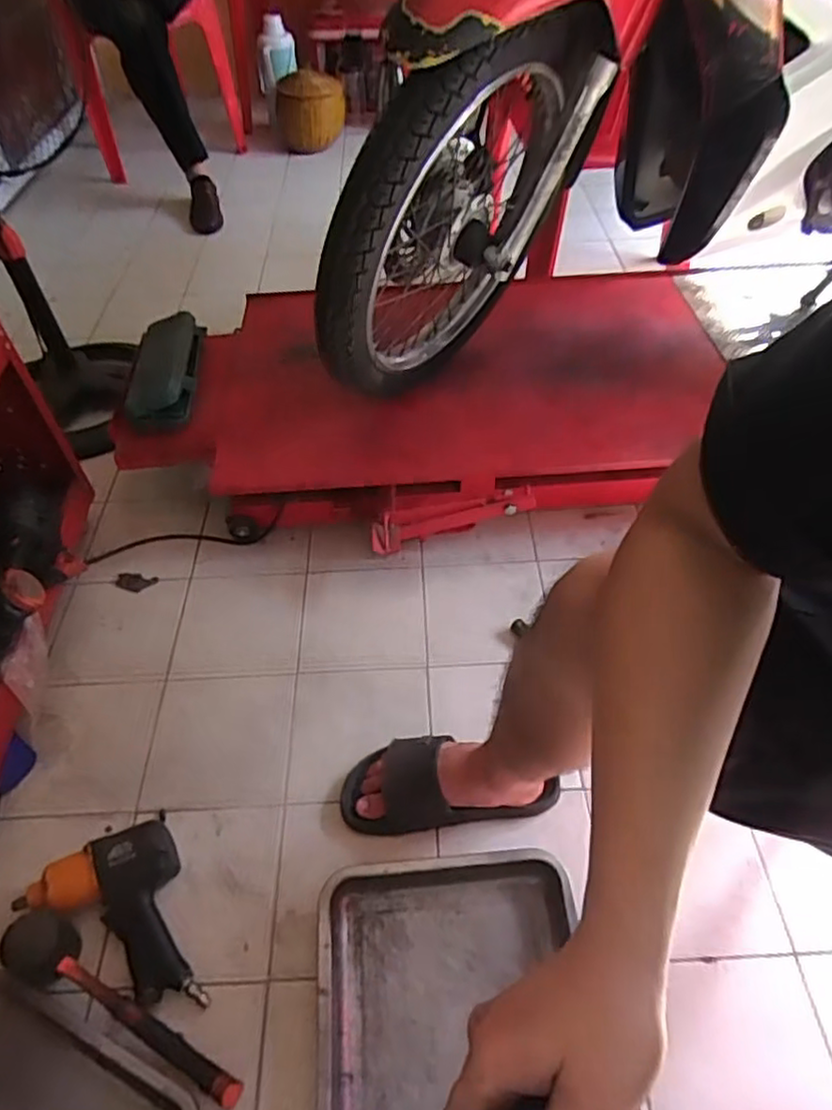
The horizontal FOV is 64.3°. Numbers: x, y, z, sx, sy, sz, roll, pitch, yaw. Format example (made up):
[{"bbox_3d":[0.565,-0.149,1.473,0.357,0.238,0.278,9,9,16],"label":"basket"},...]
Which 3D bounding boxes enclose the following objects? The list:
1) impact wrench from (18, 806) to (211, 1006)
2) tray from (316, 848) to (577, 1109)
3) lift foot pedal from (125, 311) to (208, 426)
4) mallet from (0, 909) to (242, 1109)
[{"bbox_3d":[-0.333,0.428,0.764,0.171,0.065,0.226,-34,56,-24],"label":"impact wrench"},{"bbox_3d":[0.045,0.523,0.681,0.287,0.045,0.388,-5,49,-2],"label":"tray"},{"bbox_3d":[-0.444,-0.342,1.180,0.118,0.076,0.307,-8,49,-5],"label":"lift foot pedal"},{"bbox_3d":[-0.311,0.469,0.702,0.307,0.078,0.066,18,52,17],"label":"mallet"}]

